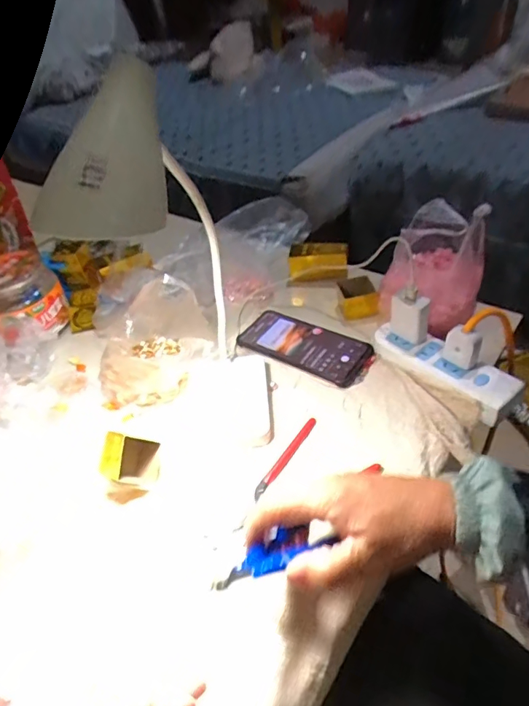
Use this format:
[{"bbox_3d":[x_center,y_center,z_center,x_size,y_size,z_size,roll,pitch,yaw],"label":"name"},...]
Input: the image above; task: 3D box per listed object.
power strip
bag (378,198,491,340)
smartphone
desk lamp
[{"bbox_3d":[0.199,0.013,0.536,0.049,0.028,0.167,-36,52,-25],"label":"power strip"},{"bbox_3d":[0.193,-0.103,0.563,0.095,0.159,0.105,-13,42,-3],"label":"bag"},{"bbox_3d":[0.050,-0.012,0.603,0.169,0.008,0.081,23,53,26],"label":"smartphone"},{"bbox_3d":[-0.064,-0.041,0.395,0.108,0.343,0.169,-9,42,1],"label":"desk lamp"}]

